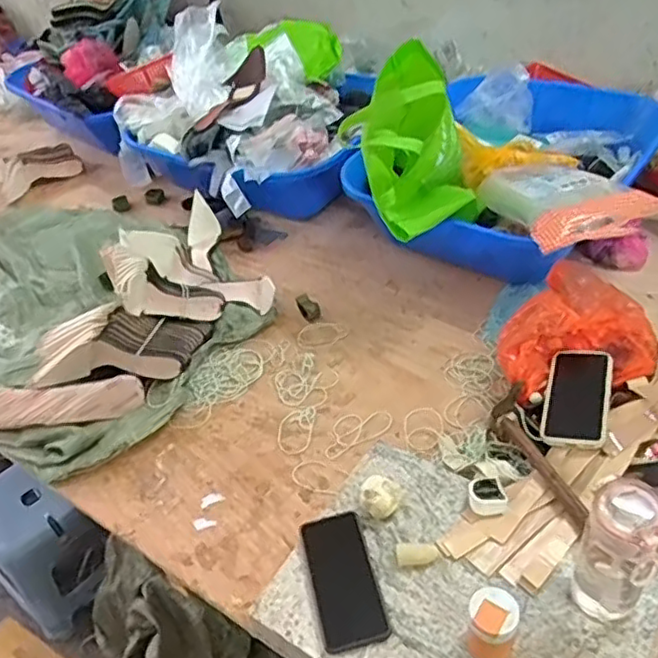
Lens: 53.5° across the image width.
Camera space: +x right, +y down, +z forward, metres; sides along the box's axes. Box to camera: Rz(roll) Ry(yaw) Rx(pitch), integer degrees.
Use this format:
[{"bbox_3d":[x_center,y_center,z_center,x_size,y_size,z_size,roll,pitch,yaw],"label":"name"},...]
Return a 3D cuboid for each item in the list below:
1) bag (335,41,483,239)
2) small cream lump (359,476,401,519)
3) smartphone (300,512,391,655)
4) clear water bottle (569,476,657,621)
[{"bbox_3d":[0.151,-0.297,1.112,0.207,0.293,0.333,0,41,9],"label":"bag"},{"bbox_3d":[0.065,0.217,0.843,0.051,0.043,0.050,7,43,17],"label":"small cream lump"},{"bbox_3d":[0.018,0.296,0.775,0.077,0.014,0.157,-12,48,-6],"label":"smartphone"},{"bbox_3d":[0.299,0.232,0.681,0.067,0.186,0.070,14,45,24],"label":"clear water bottle"}]

